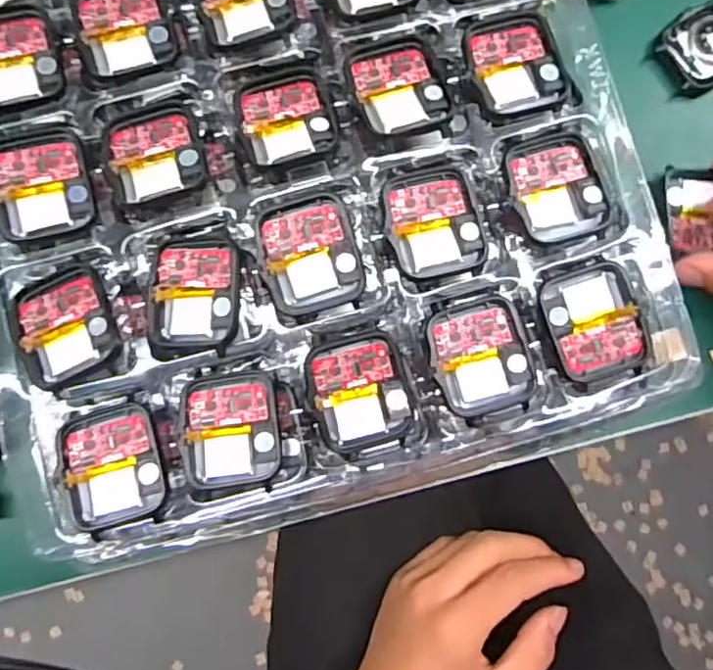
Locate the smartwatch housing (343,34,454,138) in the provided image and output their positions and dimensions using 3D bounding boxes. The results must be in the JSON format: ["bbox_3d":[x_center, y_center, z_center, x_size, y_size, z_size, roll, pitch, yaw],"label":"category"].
[{"bbox_3d":[0.017,-0.100,0.249,0.037,0.014,0.043,-14,84,-3],"label":"smartwatch housing"}]

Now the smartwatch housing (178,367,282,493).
[{"bbox_3d":[-0.048,0.036,0.236,0.037,0.008,0.042,-6,84,-2],"label":"smartwatch housing"}]

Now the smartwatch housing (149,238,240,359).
[{"bbox_3d":[-0.062,-0.015,0.238,0.036,0.012,0.046,0,84,-1],"label":"smartwatch housing"}]

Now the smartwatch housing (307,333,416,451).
[{"bbox_3d":[0.002,0.022,0.236,0.036,0.006,0.043,-13,84,-3],"label":"smartwatch housing"}]

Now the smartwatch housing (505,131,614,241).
[{"bbox_3d":[0.080,-0.059,0.250,0.035,0.008,0.043,-18,85,-3],"label":"smartwatch housing"}]

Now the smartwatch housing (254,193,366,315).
[{"bbox_3d":[-0.018,-0.031,0.239,0.036,0.012,0.041,-16,84,-3],"label":"smartwatch housing"}]

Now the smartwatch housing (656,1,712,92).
[{"bbox_3d":[0.171,-0.142,0.300,0.045,0.009,0.037,-32,85,-4],"label":"smartwatch housing"}]

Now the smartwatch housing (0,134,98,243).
[{"bbox_3d":[-0.124,-0.059,0.244,0.037,0.007,0.041,-15,84,-3],"label":"smartwatch housing"}]

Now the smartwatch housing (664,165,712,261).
[{"bbox_3d":[0.160,-0.059,0.289,0.033,0.006,0.042,-8,84,-2],"label":"smartwatch housing"}]

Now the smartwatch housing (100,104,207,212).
[{"bbox_3d":[-0.080,-0.071,0.244,0.038,0.009,0.041,-14,84,-3],"label":"smartwatch housing"}]

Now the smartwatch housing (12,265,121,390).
[{"bbox_3d":[-0.111,-0.004,0.235,0.036,0.009,0.042,-25,85,-4],"label":"smartwatch housing"}]

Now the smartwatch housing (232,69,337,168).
[{"bbox_3d":[-0.029,-0.087,0.247,0.035,0.012,0.042,-15,84,-3],"label":"smartwatch housing"}]

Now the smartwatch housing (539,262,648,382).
[{"bbox_3d":[0.092,-0.005,0.244,0.035,0.006,0.045,-18,85,-3],"label":"smartwatch housing"}]

